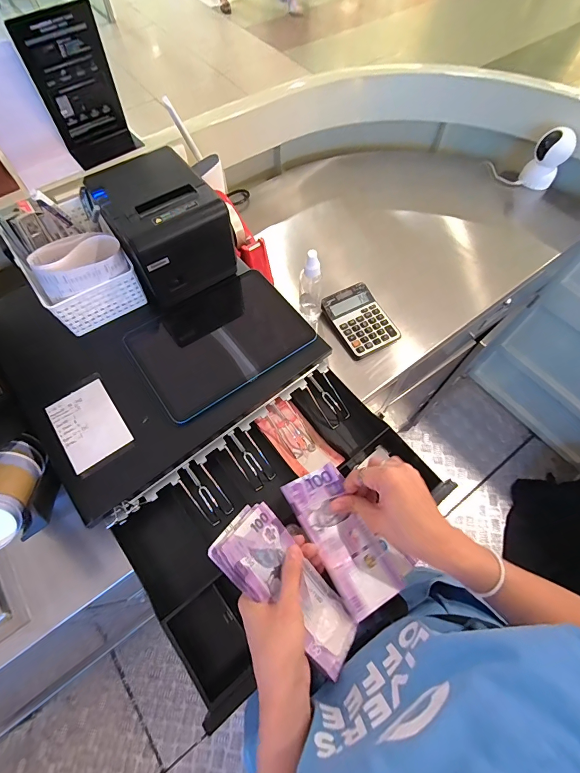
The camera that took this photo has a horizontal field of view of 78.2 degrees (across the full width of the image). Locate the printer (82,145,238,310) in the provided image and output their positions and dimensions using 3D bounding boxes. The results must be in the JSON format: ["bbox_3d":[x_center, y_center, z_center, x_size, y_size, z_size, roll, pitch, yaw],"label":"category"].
[{"bbox_3d":[-0.192,-0.243,0.554,0.152,0.127,0.164,-30,67,-14],"label":"printer"}]

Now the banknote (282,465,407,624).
[{"bbox_3d":[0.059,0.169,0.403,0.065,0.032,0.155,-29,74,-14],"label":"banknote"}]

